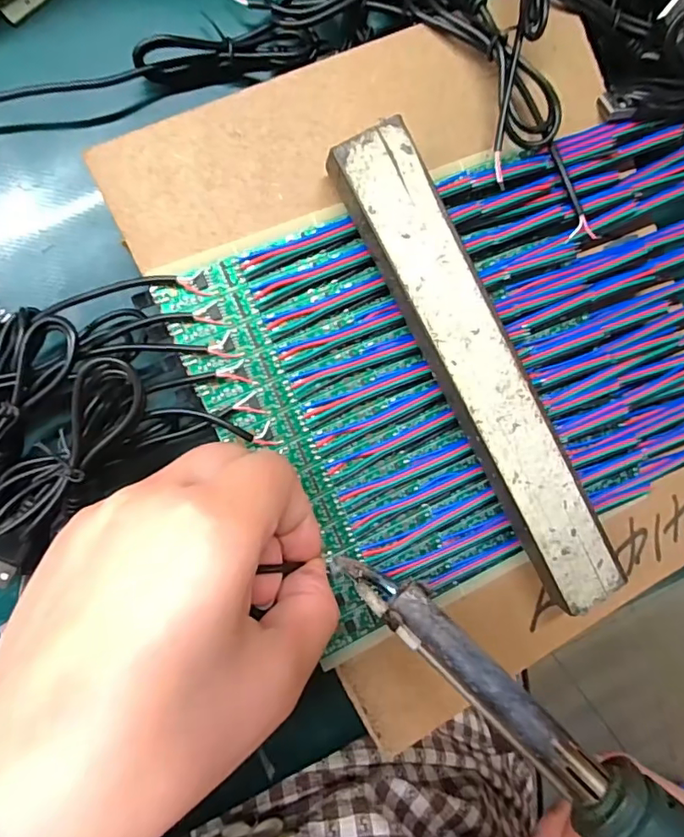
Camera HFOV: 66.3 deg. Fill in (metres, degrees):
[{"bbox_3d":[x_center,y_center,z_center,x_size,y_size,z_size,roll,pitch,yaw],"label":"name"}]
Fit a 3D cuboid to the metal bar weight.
[{"bbox_3d":[0.052,-0.013,0.202,0.032,0.021,0.192,-31,100,-10],"label":"metal bar weight"}]

